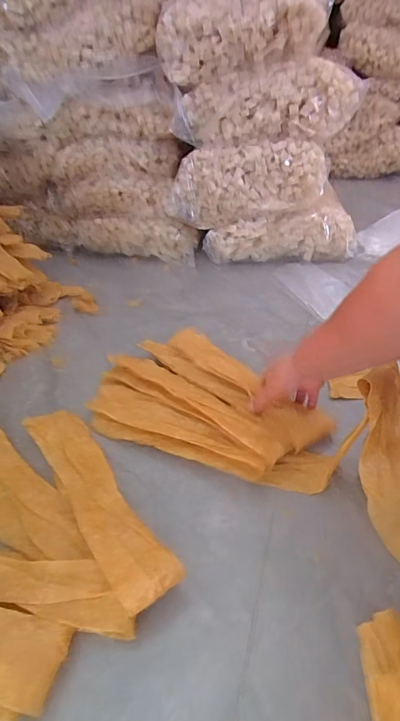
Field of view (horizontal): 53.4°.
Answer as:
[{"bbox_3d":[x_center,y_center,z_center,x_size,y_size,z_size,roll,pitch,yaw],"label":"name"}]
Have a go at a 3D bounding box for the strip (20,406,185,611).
[{"bbox_3d":[-0.146,0.176,0.545,0.075,0.055,0.350,-28,46,-24],"label":"strip"}]

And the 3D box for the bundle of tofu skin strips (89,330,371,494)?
[{"bbox_3d":[0.017,0.071,0.649,0.386,0.051,0.235,21,47,28],"label":"bundle of tofu skin strips"}]

